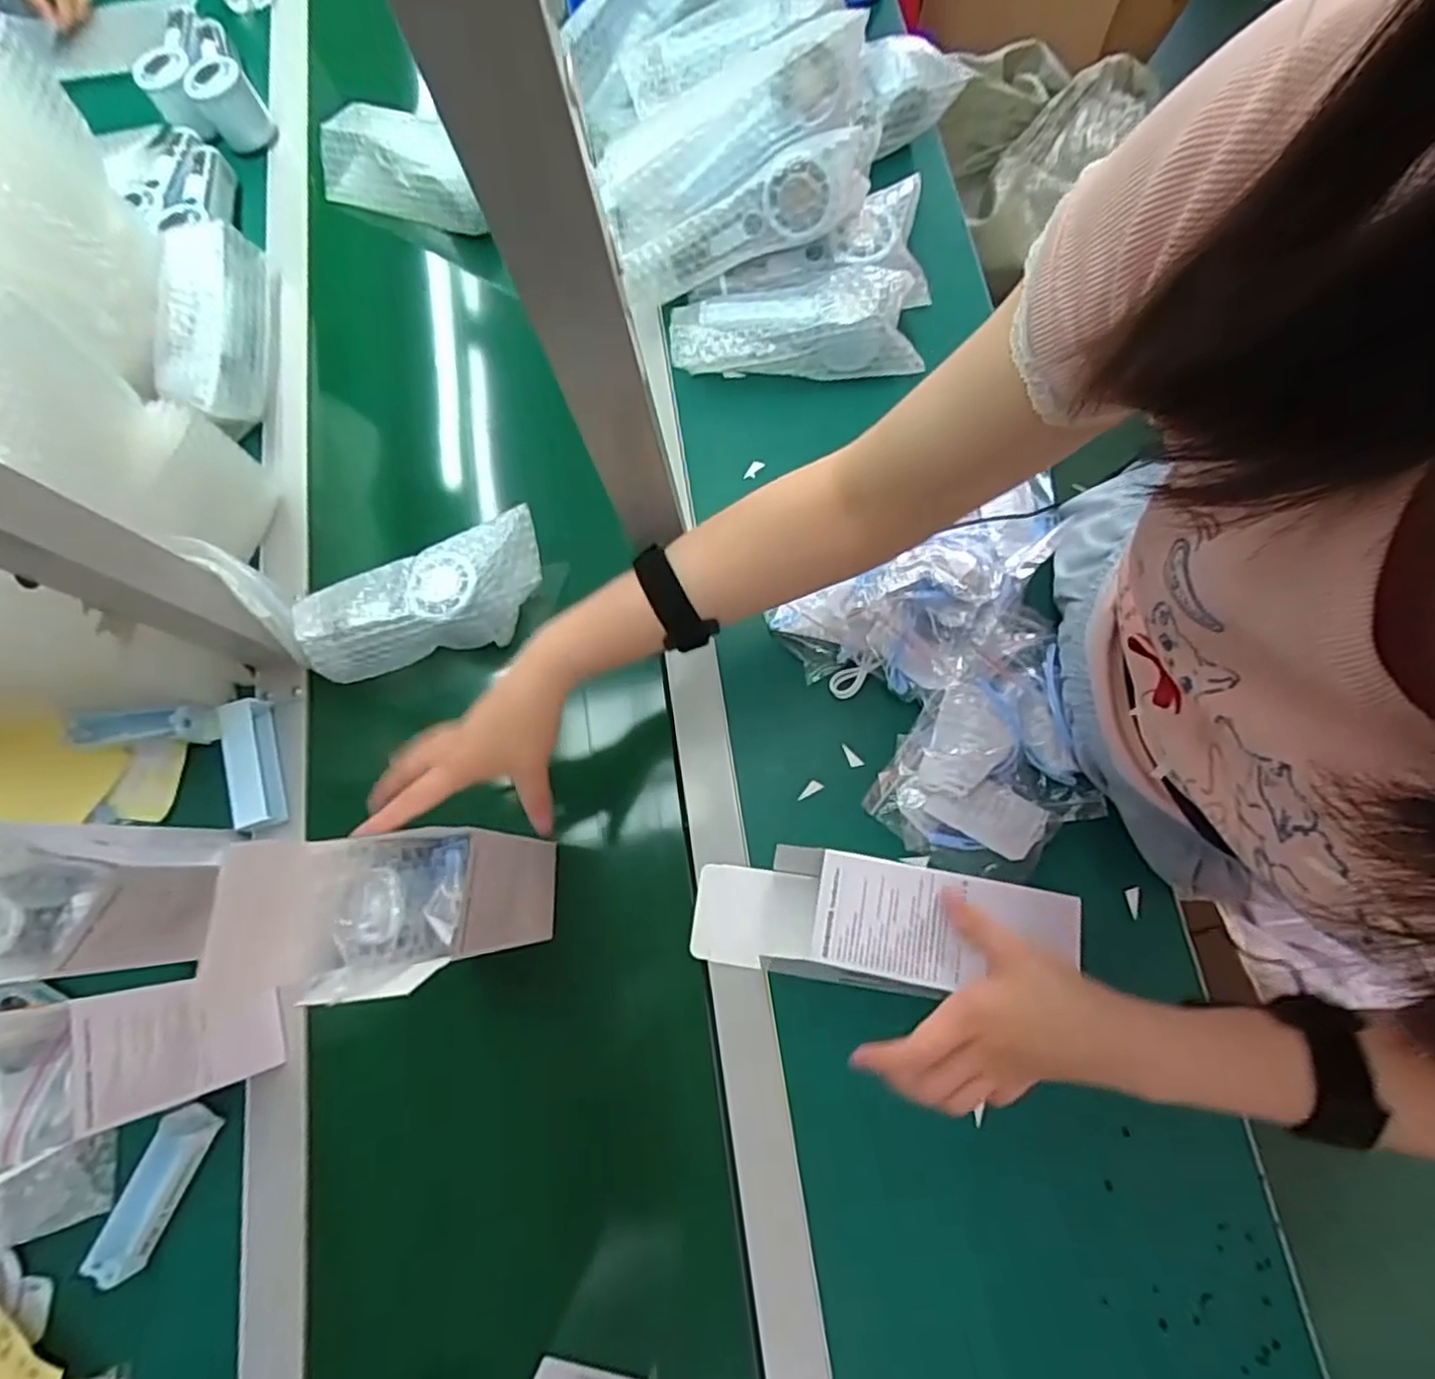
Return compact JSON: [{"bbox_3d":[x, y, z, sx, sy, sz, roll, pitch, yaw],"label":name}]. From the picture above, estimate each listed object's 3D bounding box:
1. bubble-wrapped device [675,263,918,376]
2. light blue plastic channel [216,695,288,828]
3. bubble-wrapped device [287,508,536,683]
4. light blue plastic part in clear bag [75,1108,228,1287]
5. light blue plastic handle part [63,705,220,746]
[{"bbox_3d":[0.065,-0.314,0.596,0.210,0.049,0.072,-1,73,2],"label":"bubble-wrapped device"},{"bbox_3d":[-0.370,0.058,0.553,0.032,0.021,0.102,-18,73,-3],"label":"light blue plastic channel"},{"bbox_3d":[-0.228,-0.071,0.558,0.188,0.059,0.075,-24,74,-5],"label":"bubble-wrapped device"},{"bbox_3d":[-0.391,0.349,0.487,0.033,0.025,0.107,23,75,9],"label":"light blue plastic part in clear bag"},{"bbox_3d":[-0.466,0.030,0.563,0.111,0.034,0.028,-2,73,2],"label":"light blue plastic handle part"}]

